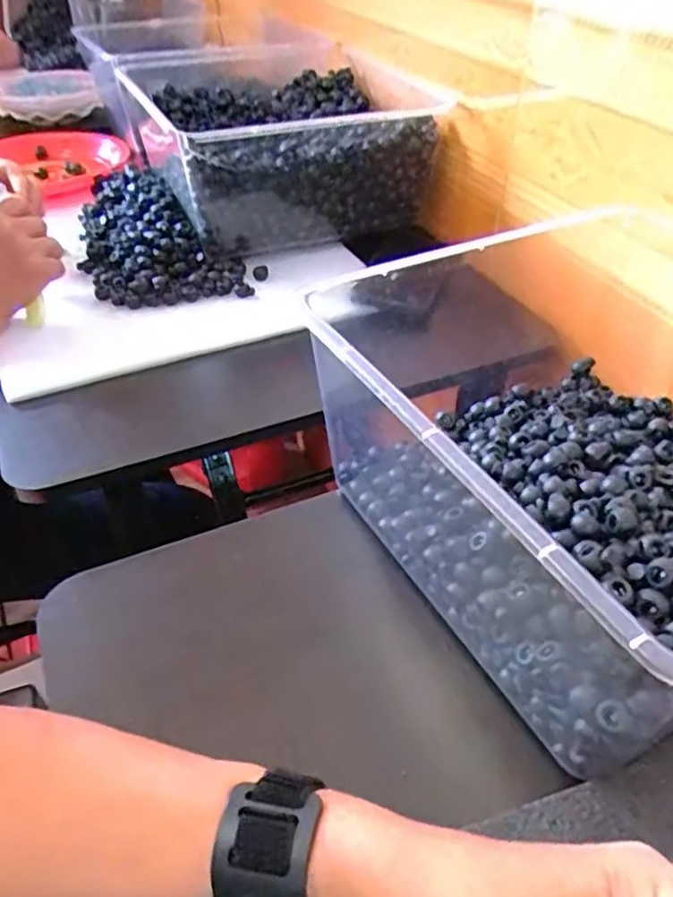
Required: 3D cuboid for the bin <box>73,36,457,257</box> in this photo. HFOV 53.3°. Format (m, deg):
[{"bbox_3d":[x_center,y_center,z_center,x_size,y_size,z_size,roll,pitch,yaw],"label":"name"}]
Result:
[{"bbox_3d":[-0.097,-0.434,0.894,0.321,0.142,0.513,-17,44,-17],"label":"bin"}]

